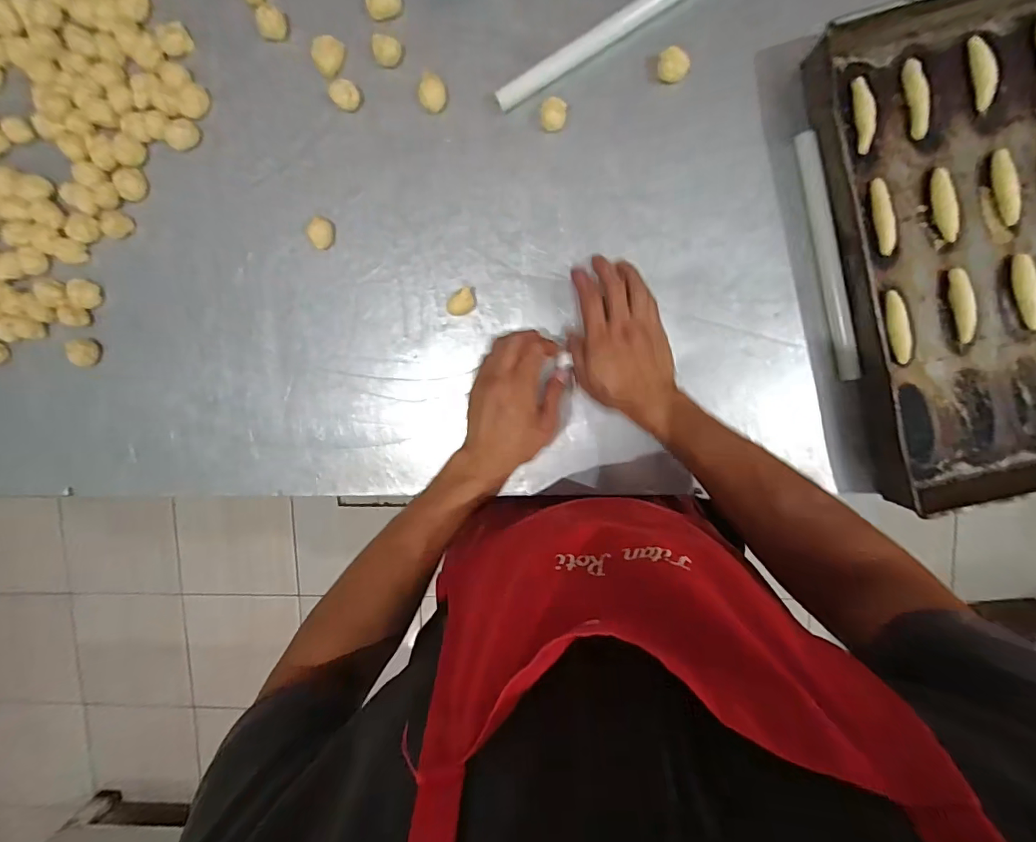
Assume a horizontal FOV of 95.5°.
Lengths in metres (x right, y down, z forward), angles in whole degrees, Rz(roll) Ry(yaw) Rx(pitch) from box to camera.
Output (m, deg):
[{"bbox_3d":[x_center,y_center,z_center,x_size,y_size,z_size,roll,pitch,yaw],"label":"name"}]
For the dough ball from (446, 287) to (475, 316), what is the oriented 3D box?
[{"bbox_3d":[-0.065,-0.136,0.548,0.033,0.023,0.025,-34,93,7],"label":"dough ball"}]

